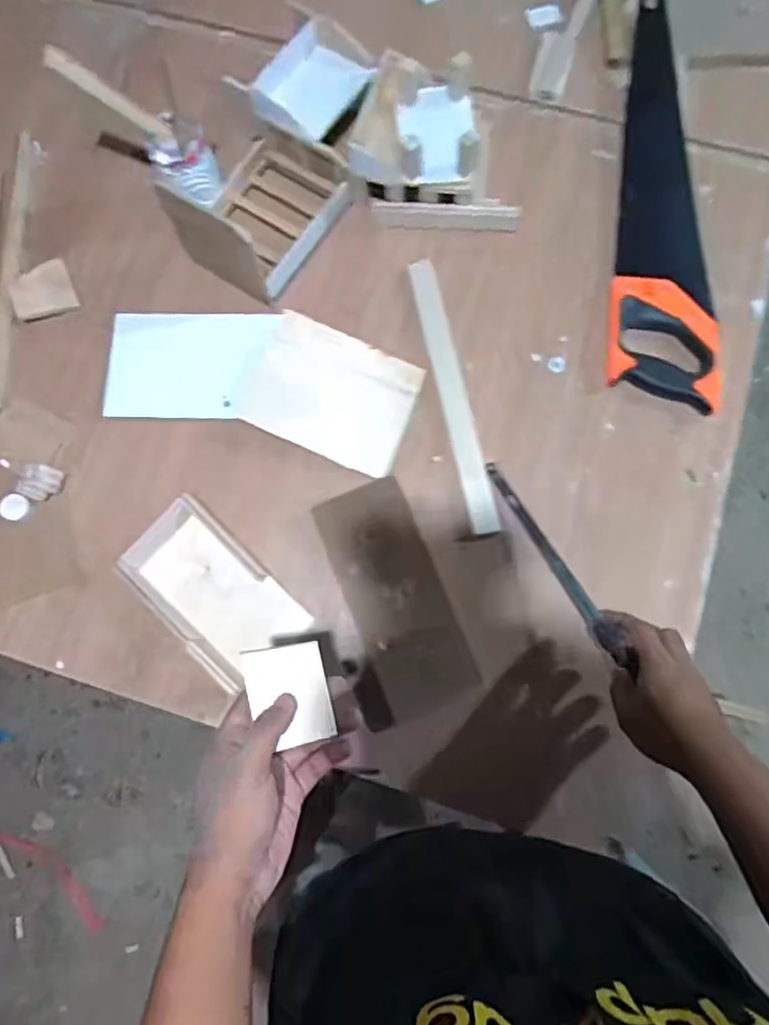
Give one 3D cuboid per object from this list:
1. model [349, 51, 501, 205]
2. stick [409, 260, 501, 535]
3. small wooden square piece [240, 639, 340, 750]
[{"bbox_3d":[0.041,-0.417,0.712,0.155,0.080,0.145,-1,78,0],"label":"model"},{"bbox_3d":[0.074,-0.130,0.691,0.029,0.006,0.313,-11,78,-2],"label":"stick"},{"bbox_3d":[-0.069,0.128,0.456,0.054,0.012,0.067,-9,78,-1],"label":"small wooden square piece"}]

